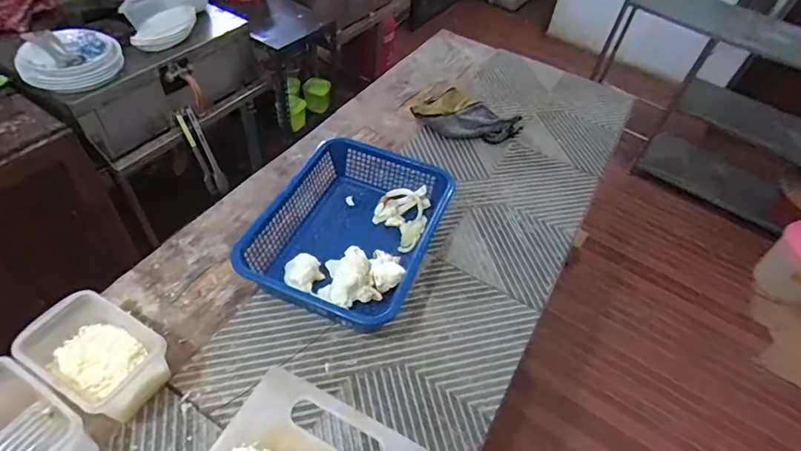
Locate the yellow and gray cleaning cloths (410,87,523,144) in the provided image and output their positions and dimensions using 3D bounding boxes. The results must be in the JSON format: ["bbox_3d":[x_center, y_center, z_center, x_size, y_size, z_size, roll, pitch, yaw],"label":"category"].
[{"bbox_3d":[0.145,-0.242,1.026,0.221,0.040,0.138,31,53,20],"label":"yellow and gray cleaning cloths"}]

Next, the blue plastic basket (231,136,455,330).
[{"bbox_3d":[-0.077,0.009,0.755,0.250,0.093,0.325,18,50,11],"label":"blue plastic basket"}]

